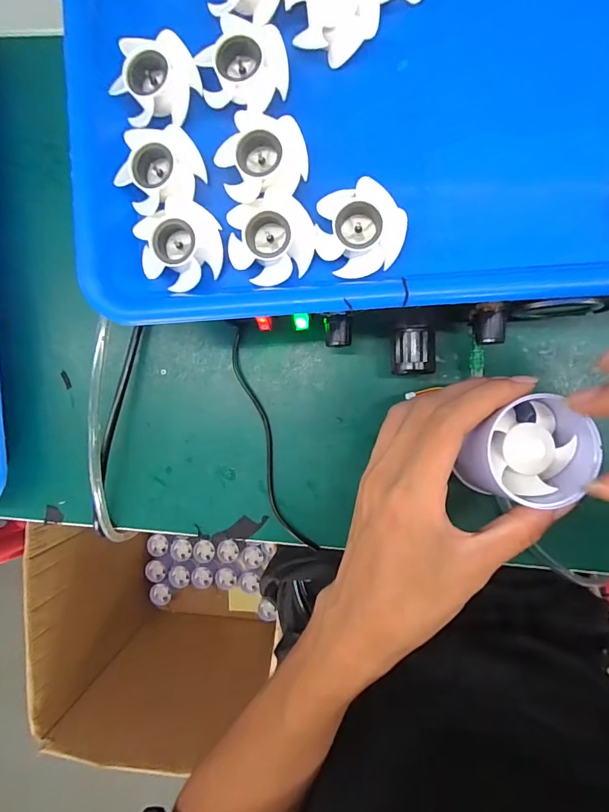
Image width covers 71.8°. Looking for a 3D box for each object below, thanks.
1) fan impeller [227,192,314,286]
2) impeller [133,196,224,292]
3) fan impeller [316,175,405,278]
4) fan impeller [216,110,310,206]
[{"bbox_3d":[-0.016,-0.084,0.212,0.043,0.013,0.040,0,92,6],"label":"fan impeller"},{"bbox_3d":[-0.063,-0.084,0.218,0.040,0.015,0.040,-15,90,6],"label":"impeller"},{"bbox_3d":[0.028,-0.087,0.210,0.042,0.018,0.042,0,92,6],"label":"fan impeller"},{"bbox_3d":[-0.020,-0.122,0.210,0.040,0.013,0.042,0,92,6],"label":"fan impeller"}]

